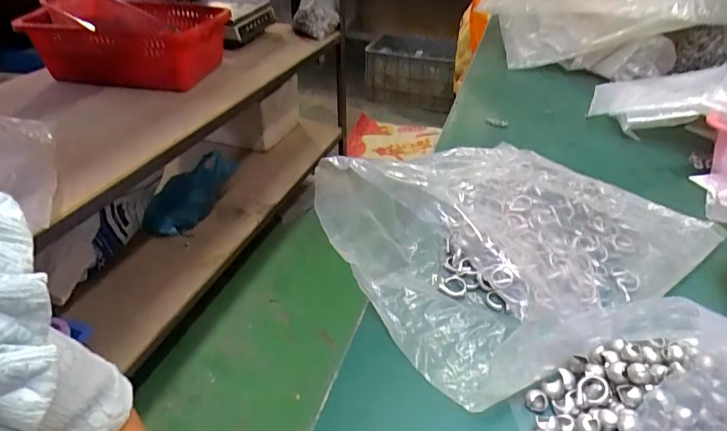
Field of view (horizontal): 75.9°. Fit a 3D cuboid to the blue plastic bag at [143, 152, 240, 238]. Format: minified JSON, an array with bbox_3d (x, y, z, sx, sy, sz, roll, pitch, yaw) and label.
[{"bbox_3d":[-0.506,-0.078,1.341,0.267,0.178,0.158,-21,42,-27],"label":"blue plastic bag"}]

